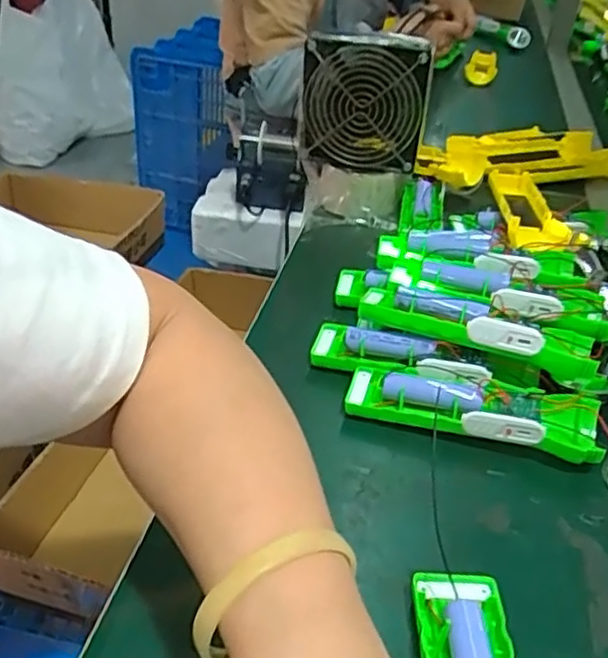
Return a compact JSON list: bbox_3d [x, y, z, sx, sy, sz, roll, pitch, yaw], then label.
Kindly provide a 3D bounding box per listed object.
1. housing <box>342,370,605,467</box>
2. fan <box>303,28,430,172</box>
[{"bbox_3d":[0.112,0.057,0.452,0.170,0.033,0.044,11,36,12],"label":"housing"},{"bbox_3d":[0.059,-0.222,0.670,0.120,0.120,0.039,6,34,4],"label":"fan"}]

